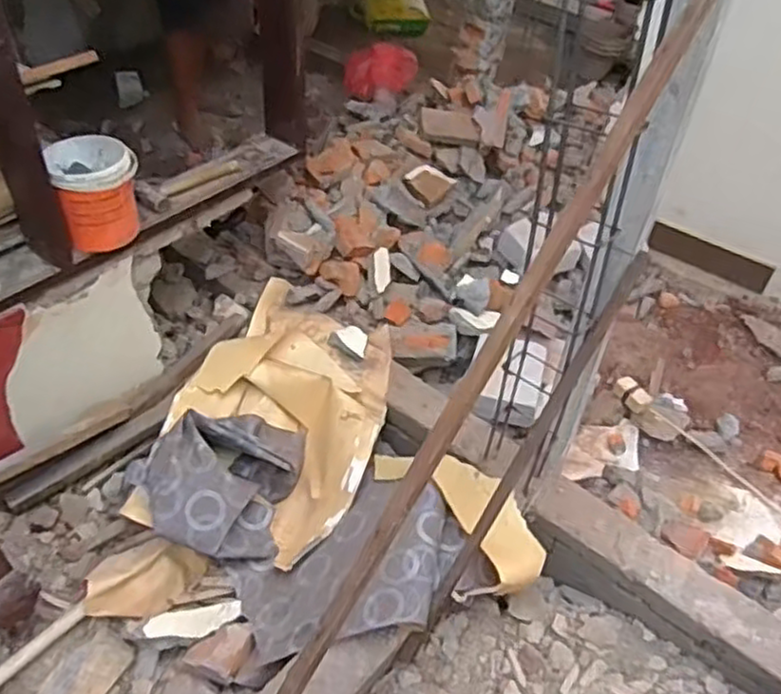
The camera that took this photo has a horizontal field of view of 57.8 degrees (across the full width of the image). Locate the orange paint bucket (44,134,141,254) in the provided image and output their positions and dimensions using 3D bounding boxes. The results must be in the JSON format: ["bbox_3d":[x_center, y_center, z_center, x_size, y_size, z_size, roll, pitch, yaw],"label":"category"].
[{"bbox_3d":[-0.655,-0.351,1.592,0.176,0.212,0.215,-17,47,-22],"label":"orange paint bucket"}]

